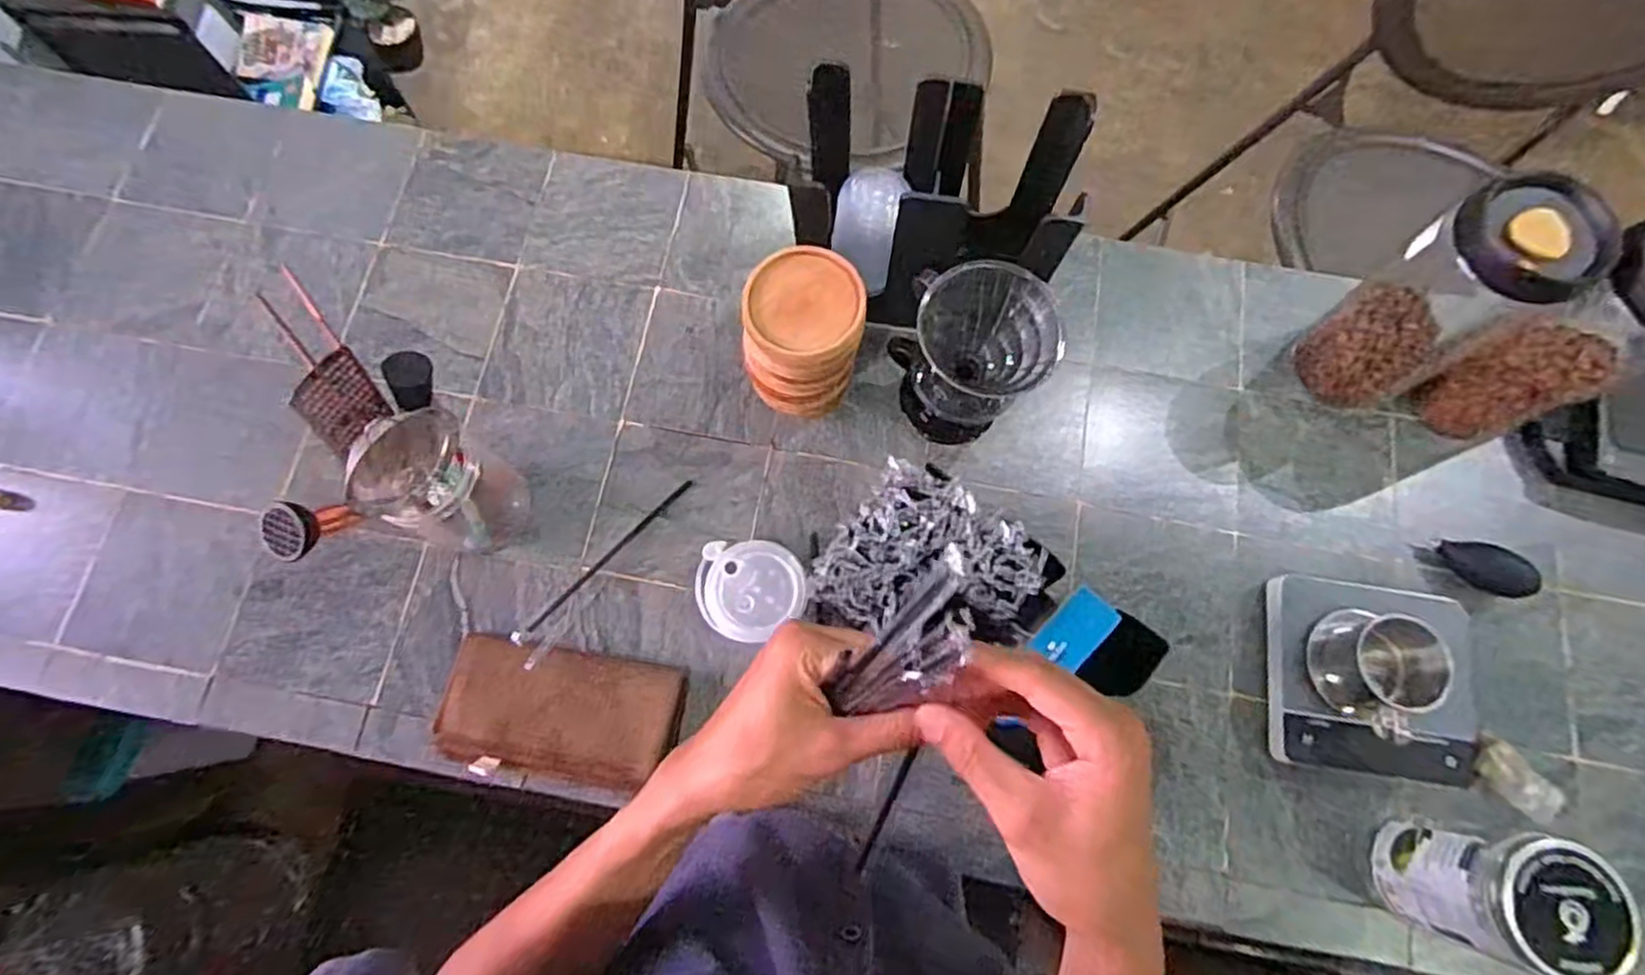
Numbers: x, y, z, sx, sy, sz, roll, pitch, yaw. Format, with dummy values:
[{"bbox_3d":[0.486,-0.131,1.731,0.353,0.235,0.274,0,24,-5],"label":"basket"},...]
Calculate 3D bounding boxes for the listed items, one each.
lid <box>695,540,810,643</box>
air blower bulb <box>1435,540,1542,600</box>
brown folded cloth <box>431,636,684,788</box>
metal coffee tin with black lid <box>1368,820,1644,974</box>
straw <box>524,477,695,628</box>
[{"bbox_3d":[-0.063,0.091,0.664,0.095,0.032,0.088,0,74,-1],"label":"lid"},{"bbox_3d":[0.598,0.074,0.674,0.080,0.038,0.035,23,75,6],"label":"air blower bulb"},{"bbox_3d":[-0.221,0.190,0.634,0.196,0.028,0.099,10,74,2],"label":"brown folded cloth"},{"bbox_3d":[0.495,0.299,0.551,0.092,0.128,0.083,20,75,5],"label":"metal coffee tin with black lid"},{"bbox_3d":[-0.192,0.060,0.682,0.008,0.008,0.192,43,78,13],"label":"straw"}]

